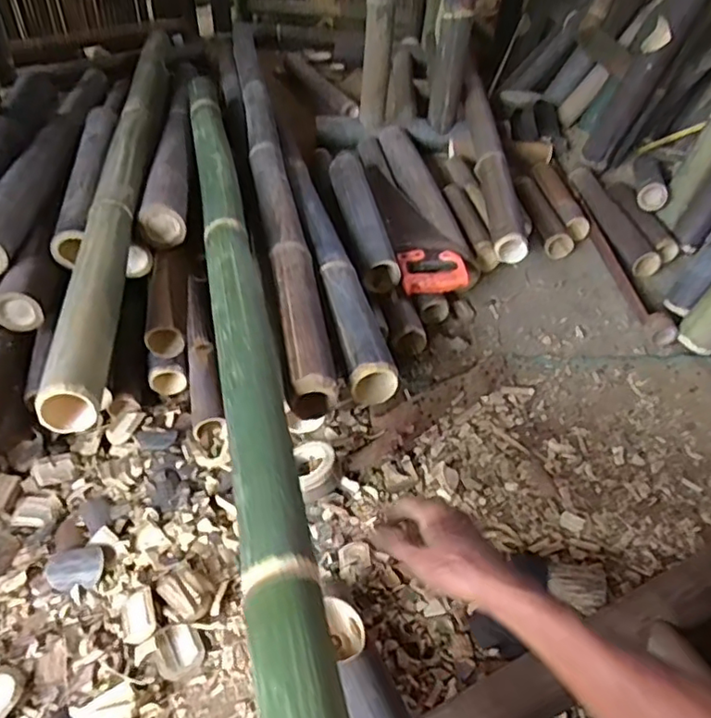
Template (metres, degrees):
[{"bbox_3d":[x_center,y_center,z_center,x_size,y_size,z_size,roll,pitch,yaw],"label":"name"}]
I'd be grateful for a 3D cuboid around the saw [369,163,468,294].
[{"bbox_3d":[0.102,-0.292,1.198,0.111,0.028,0.513,-6,44,-9],"label":"saw"}]

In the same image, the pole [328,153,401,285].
[{"bbox_3d":[0.011,-0.284,1.151,0.071,0.074,0.395,-8,44,-10],"label":"pole"}]

